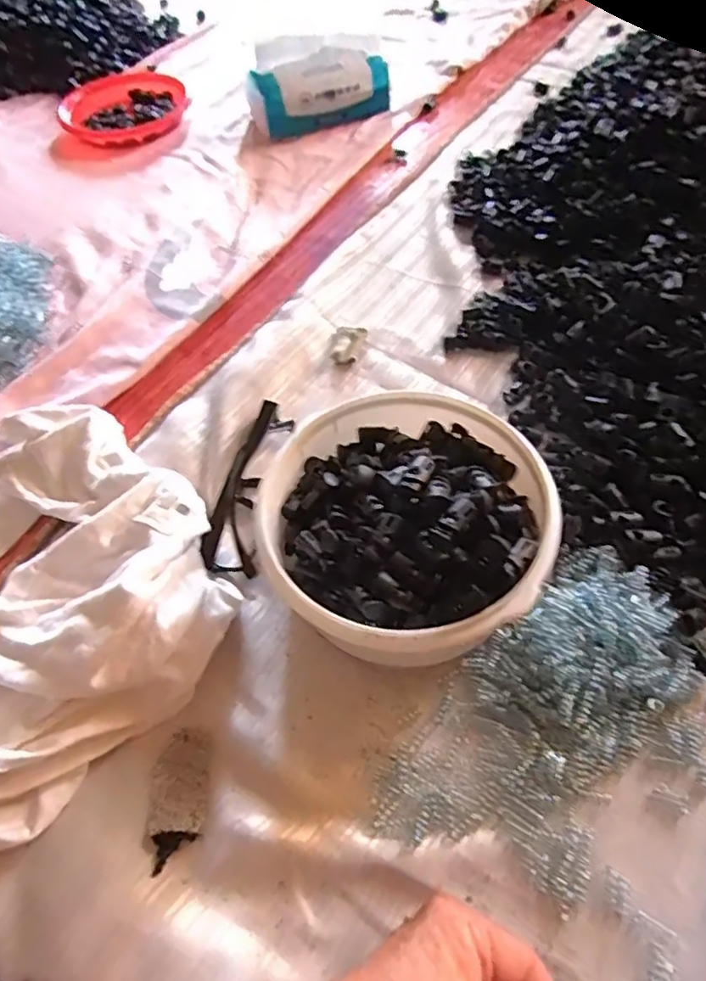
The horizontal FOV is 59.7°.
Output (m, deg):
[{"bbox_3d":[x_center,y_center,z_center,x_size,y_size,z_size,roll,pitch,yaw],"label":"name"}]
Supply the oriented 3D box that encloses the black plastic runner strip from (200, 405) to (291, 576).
[{"bbox_3d":[-0.071,-0.002,0.426,0.028,0.029,0.130,6,56,8],"label":"black plastic runner strip"}]

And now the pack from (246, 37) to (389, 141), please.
[{"bbox_3d":[-0.040,-0.471,0.727,0.165,0.076,0.072,-9,55,-2],"label":"pack"}]

